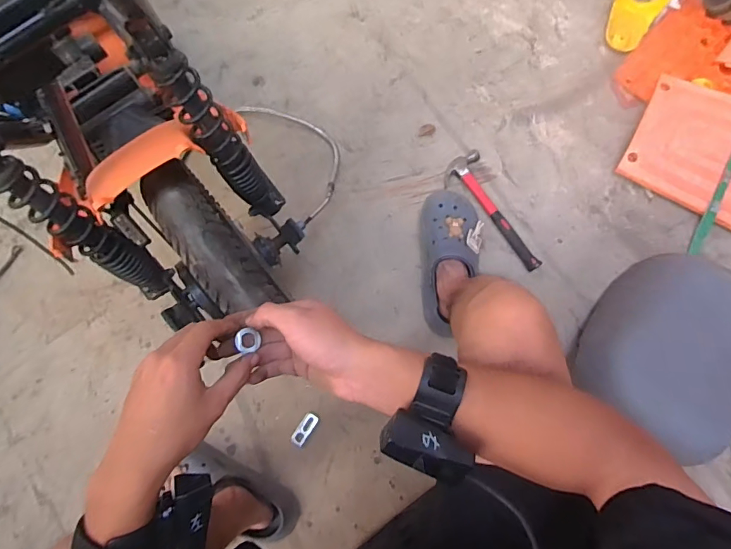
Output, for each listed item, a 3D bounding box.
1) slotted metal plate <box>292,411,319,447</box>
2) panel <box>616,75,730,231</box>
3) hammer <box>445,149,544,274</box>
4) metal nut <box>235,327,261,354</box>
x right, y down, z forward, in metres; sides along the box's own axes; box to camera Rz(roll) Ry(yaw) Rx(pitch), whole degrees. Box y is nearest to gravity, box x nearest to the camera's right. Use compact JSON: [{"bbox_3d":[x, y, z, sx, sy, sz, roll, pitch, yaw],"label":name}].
[{"bbox_3d":[-0.107,0.277,0.812,0.025,0.008,0.061,33,79,7],"label":"slotted metal plate"},{"bbox_3d":[0.708,-0.239,0.903,0.321,0.026,0.246,25,90,9],"label":"panel"},{"bbox_3d":[0.258,-0.124,0.915,0.087,0.022,0.273,-30,79,-7],"label":"hammer"},{"bbox_3d":[-0.113,0.061,0.426,0.020,0.004,0.020,-2,93,-27],"label":"metal nut"}]

